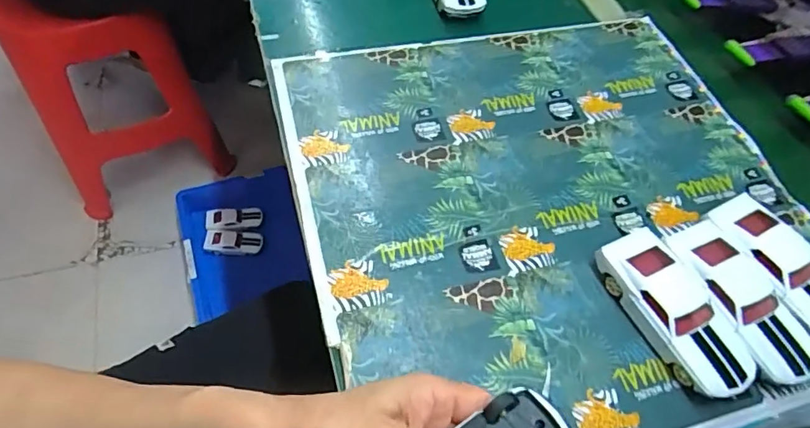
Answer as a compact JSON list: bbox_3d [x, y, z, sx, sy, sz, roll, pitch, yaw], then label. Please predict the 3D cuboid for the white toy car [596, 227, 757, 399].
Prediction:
[{"bbox_3d":[0.201,0.074,0.371,0.050,0.032,0.128,-19,61,-19],"label":"white toy car"}]

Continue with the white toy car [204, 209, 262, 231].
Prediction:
[{"bbox_3d":[-0.419,0.015,1.215,0.132,0.026,0.054,-1,57,-9],"label":"white toy car"}]

